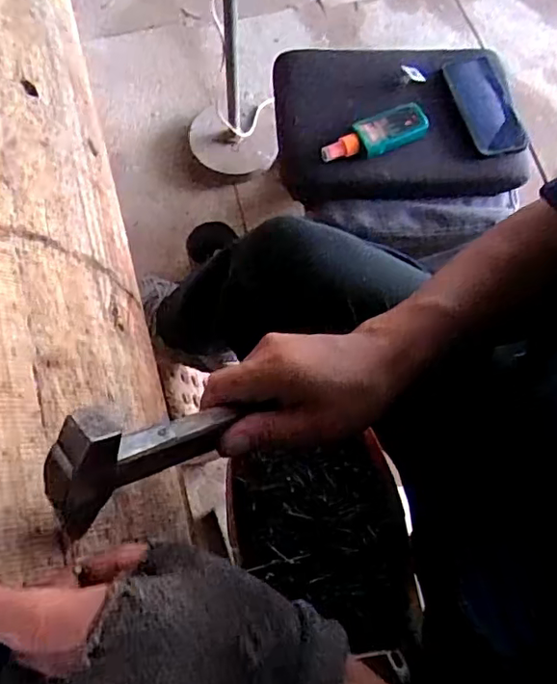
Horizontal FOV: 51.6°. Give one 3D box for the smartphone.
[{"bbox_3d":[0.302,-0.350,0.835,0.098,0.012,0.166,-14,78,-15],"label":"smartphone"}]

